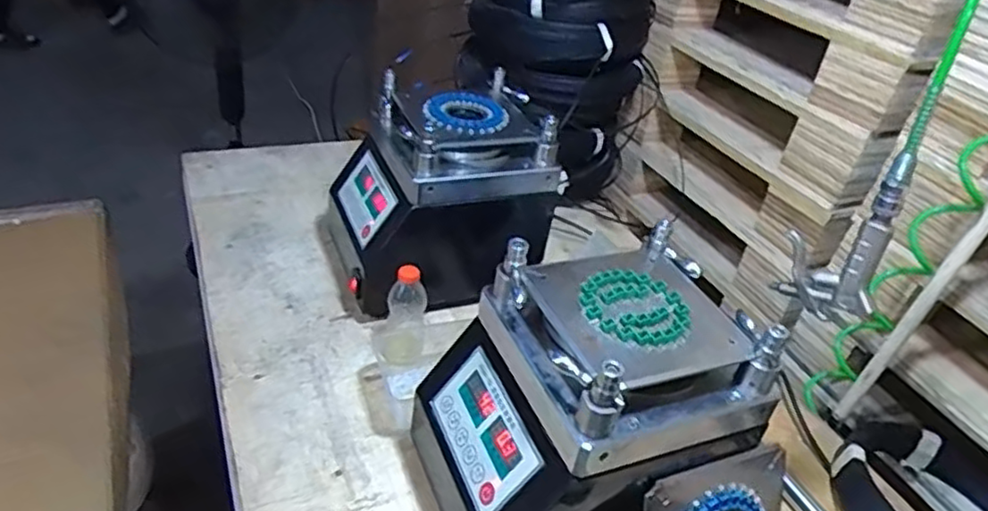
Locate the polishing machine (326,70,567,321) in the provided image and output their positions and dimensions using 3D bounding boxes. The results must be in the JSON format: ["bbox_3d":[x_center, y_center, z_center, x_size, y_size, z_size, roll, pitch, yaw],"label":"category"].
[{"bbox_3d":[-0.074,-0.089,1.009,0.312,0.275,0.225,-12,39,-26],"label":"polishing machine"}]

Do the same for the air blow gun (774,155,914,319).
[{"bbox_3d":[0.321,-0.016,0.619,0.086,0.169,0.021,30,40,29],"label":"air blow gun"}]

